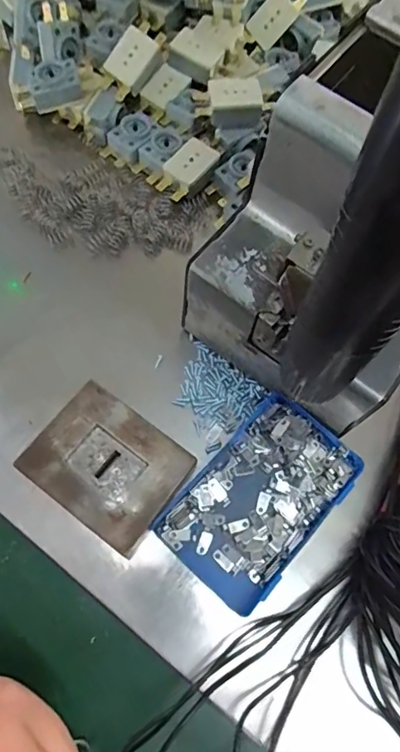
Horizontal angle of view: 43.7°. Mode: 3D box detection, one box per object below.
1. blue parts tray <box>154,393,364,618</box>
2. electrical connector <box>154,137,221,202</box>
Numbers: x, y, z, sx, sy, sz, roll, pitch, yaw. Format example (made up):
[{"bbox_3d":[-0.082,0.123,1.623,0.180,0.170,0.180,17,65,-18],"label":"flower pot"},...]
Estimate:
[{"bbox_3d":[0.036,0.070,0.291,0.070,0.015,0.112,41,72,12],"label":"blue parts tray"},{"bbox_3d":[-0.008,-0.153,0.368,0.030,0.011,0.048,35,71,10],"label":"electrical connector"}]

